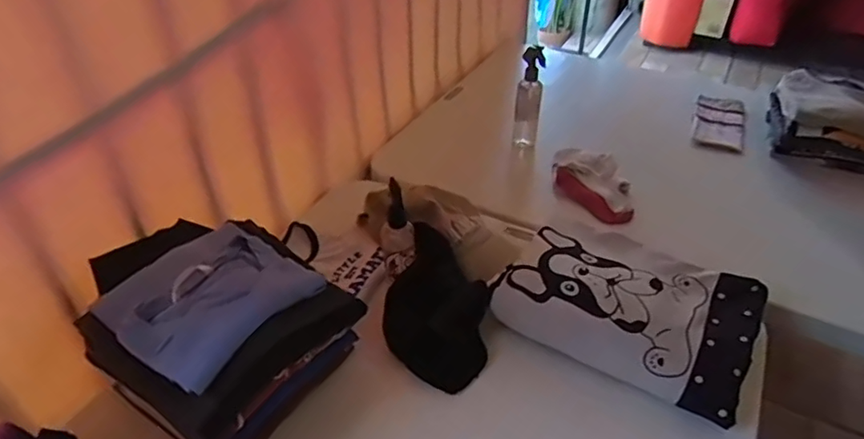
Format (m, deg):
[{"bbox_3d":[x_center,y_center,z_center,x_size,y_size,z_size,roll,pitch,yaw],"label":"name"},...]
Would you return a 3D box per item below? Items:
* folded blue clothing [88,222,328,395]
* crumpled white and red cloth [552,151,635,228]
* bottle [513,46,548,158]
[{"bbox_3d":[-0.247,0.075,0.634,0.175,0.037,0.190,23,44,27],"label":"folded blue clothing"},{"bbox_3d":[0.309,-0.061,1.050,0.111,0.046,0.166,-23,43,-26],"label":"crumpled white and red cloth"},{"bbox_3d":[0.192,-0.228,1.145,0.050,0.234,0.055,5,38,7],"label":"bottle"}]

